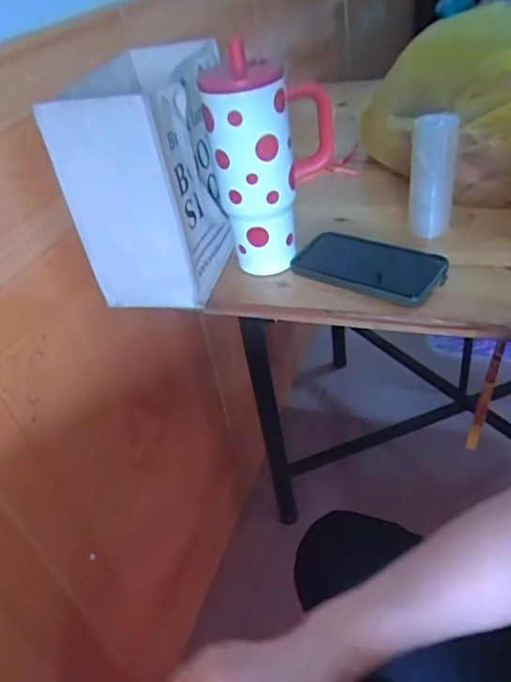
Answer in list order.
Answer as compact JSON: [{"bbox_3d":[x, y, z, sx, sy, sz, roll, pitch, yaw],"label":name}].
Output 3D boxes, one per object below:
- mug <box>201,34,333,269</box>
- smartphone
[{"bbox_3d":[0.022,-0.177,0.580,0.125,0.219,0.081,-11,38,-1],"label":"mug"},{"bbox_3d":[0.125,-0.084,0.590,0.158,0.013,0.082,23,53,34],"label":"smartphone"}]

